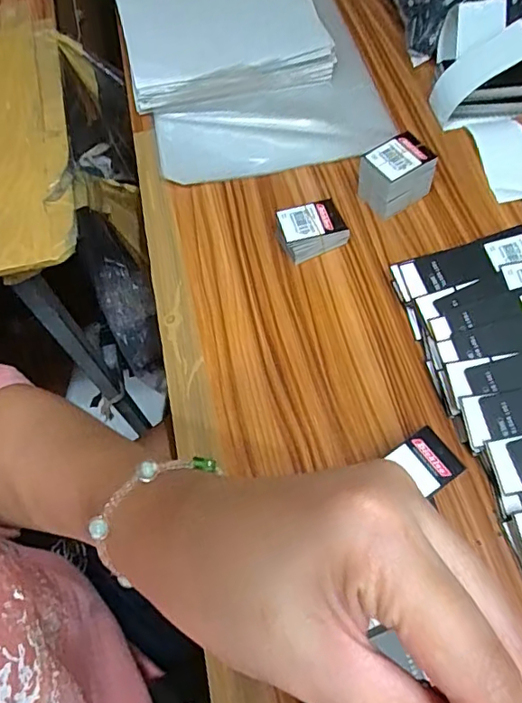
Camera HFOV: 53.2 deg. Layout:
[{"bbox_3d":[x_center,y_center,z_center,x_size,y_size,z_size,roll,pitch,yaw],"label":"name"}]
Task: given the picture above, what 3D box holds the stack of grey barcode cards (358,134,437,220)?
[{"bbox_3d":[0.118,-0.149,0.450,0.055,0.055,0.038,-27,64,-12],"label":"stack of grey barcode cards"}]

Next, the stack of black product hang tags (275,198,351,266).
[{"bbox_3d":[0.043,-0.102,0.444,0.055,0.026,0.041,-16,63,-6],"label":"stack of black product hang tags"}]

